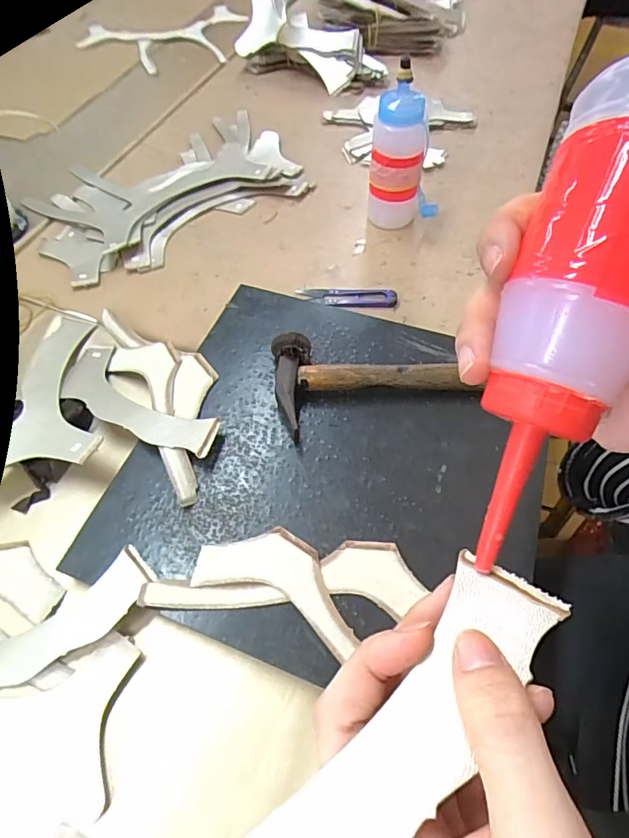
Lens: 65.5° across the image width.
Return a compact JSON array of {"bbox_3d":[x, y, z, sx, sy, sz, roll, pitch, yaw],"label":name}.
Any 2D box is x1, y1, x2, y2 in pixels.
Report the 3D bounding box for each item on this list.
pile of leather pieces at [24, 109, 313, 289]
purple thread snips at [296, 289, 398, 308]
[{"bbox_3d":[-0.181,-0.290,0.612,0.325,0.017,0.213,-32,62,-19],"label":"pile of leather pieces"},{"bbox_3d":[0.033,-0.128,0.503,0.101,0.009,0.027,3,57,2],"label":"purple thread snips"}]

